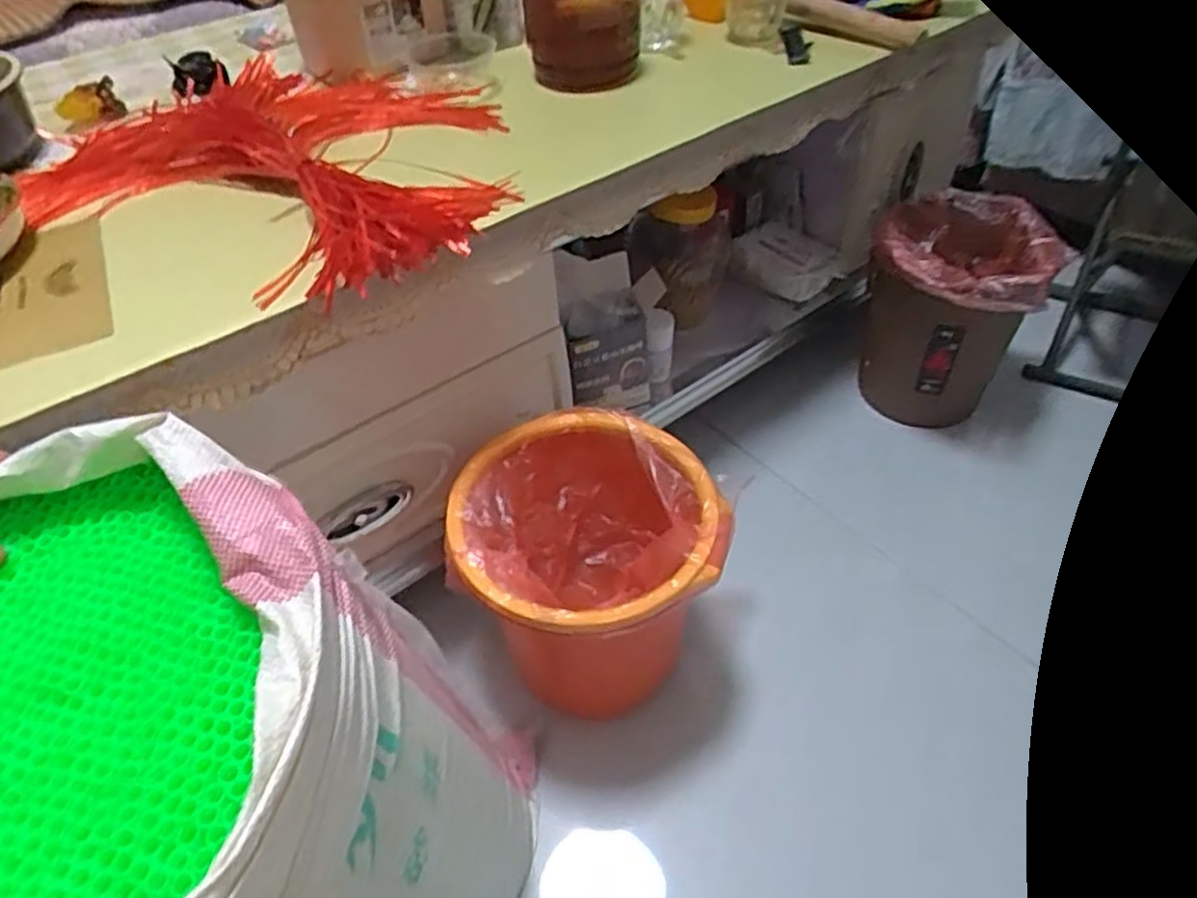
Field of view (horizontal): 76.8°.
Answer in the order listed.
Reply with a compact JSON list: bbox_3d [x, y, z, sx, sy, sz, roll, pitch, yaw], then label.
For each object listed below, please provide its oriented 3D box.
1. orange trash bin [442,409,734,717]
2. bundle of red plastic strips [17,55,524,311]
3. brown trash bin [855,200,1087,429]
[{"bbox_3d":[-0.008,0.150,0.825,0.251,0.280,0.250,-2,46,2],"label":"orange trash bin"},{"bbox_3d":[-0.303,-0.305,0.758,0.500,0.046,0.398,18,50,19],"label":"bundle of red plastic strips"},{"bbox_3d":[0.546,-0.220,1.188,0.237,0.290,0.285,25,53,24],"label":"brown trash bin"}]

